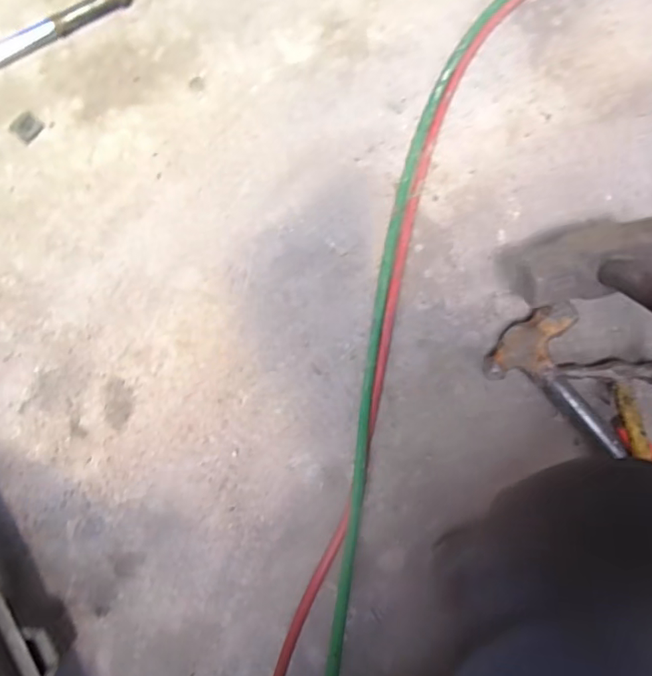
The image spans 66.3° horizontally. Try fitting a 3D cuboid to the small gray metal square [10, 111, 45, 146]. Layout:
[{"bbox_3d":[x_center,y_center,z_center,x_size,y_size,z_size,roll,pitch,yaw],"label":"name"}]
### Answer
[{"bbox_3d":[-0.384,-0.270,0.641,0.037,0.005,0.035,41,83,7],"label":"small gray metal square"}]

